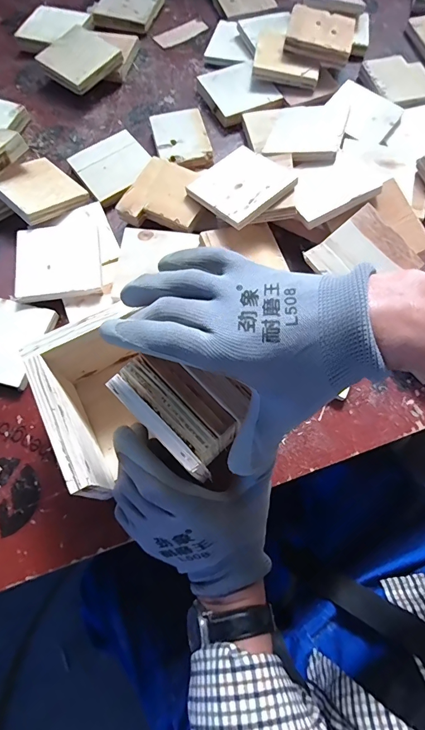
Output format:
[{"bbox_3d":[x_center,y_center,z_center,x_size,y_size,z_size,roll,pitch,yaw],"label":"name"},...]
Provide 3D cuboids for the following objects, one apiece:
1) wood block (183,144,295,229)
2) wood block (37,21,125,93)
[{"bbox_3d":[0.031,-0.203,0.426,0.092,0.010,0.091,-42,65,-8],"label":"wood block"},{"bbox_3d":[-0.190,-0.435,0.538,0.091,0.017,0.092,37,79,8],"label":"wood block"}]

